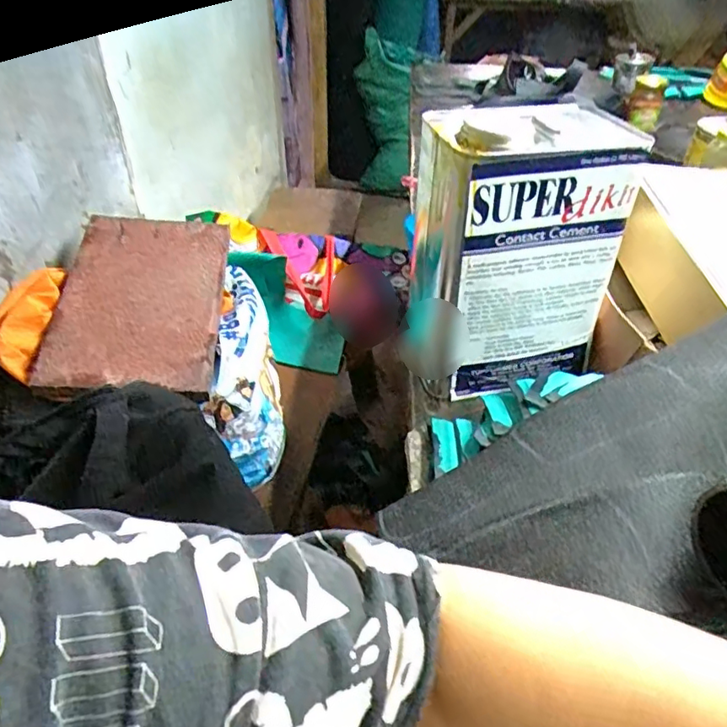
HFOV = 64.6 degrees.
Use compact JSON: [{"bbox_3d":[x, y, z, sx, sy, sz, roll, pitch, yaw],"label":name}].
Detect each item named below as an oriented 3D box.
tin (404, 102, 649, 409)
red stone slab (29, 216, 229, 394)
[{"bbox_3d":[0.123,-0.098,0.512,0.165,0.218,0.118,-9,42,-11],"label":"tin"},{"bbox_3d":[-0.269,-0.088,0.698,0.186,0.021,0.293,0,49,-7],"label":"red stone slab"}]

